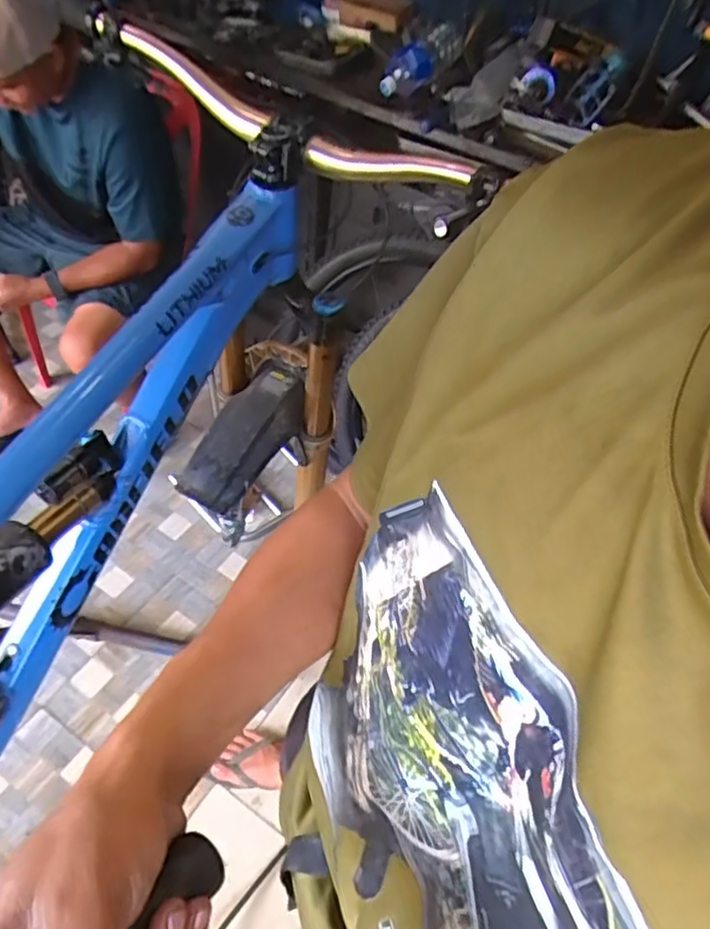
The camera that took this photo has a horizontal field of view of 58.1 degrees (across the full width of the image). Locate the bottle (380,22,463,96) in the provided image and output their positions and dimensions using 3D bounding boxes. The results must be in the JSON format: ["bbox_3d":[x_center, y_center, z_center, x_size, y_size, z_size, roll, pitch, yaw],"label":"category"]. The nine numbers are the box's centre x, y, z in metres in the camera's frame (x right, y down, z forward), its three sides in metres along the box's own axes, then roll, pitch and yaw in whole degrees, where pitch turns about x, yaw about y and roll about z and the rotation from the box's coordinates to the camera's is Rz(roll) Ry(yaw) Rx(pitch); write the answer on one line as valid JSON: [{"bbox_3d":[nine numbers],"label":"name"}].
[{"bbox_3d":[0.154,-0.885,1.380,0.061,0.073,0.252,35,69,21],"label":"bottle"}]

